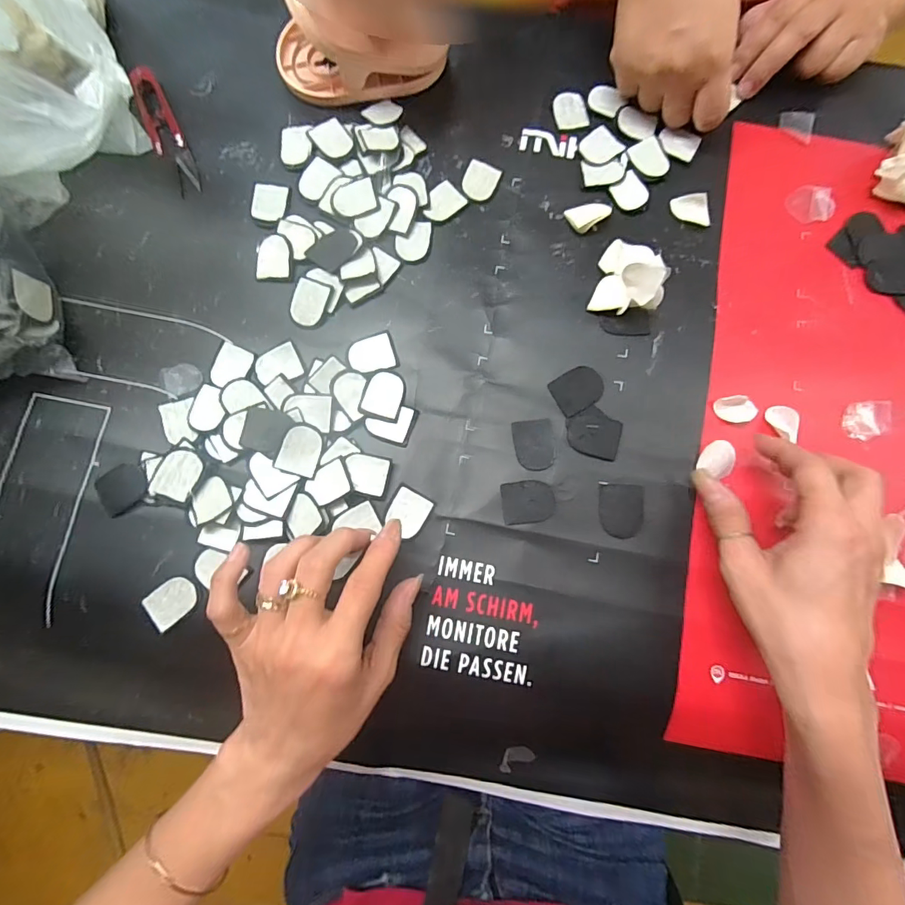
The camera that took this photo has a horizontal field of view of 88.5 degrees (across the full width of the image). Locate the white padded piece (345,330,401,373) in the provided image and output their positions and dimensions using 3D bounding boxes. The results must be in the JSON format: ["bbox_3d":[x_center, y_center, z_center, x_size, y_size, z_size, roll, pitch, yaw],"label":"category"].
[{"bbox_3d":[-0.055,-0.068,0.316,0.032,0.004,0.027,-16,81,-4],"label":"white padded piece"}]

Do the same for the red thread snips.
[{"bbox_3d":[-0.211,-0.237,0.338,0.023,0.011,0.101,-22,82,-5],"label":"red thread snips"}]

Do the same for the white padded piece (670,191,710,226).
[{"bbox_3d":[0.177,-0.181,0.343,0.027,0.010,0.021,2,80,-1],"label":"white padded piece"}]

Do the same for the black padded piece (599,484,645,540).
[{"bbox_3d":[0.112,0.038,0.304,0.028,0.004,0.035,3,80,-1],"label":"black padded piece"}]

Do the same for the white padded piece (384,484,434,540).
[{"bbox_3d":[-0.029,0.039,0.301,0.026,0.004,0.030,30,81,3],"label":"white padded piece"}]

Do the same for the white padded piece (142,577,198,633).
[{"bbox_3d":[-0.175,0.093,0.290,0.030,0.005,0.023,-43,84,-8],"label":"white padded piece"}]

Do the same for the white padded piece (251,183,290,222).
[{"bbox_3d":[-0.131,-0.179,0.330,0.024,0.004,0.030,6,80,-1],"label":"white padded piece"}]

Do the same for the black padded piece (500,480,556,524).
[{"bbox_3d":[0.050,0.032,0.304,0.034,0.004,0.027,-5,81,-3],"label":"black padded piece"}]

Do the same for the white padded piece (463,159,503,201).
[{"bbox_3d":[0.020,-0.198,0.341,0.024,0.004,0.030,20,80,2],"label":"white padded piece"}]

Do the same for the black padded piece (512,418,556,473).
[{"bbox_3d":[0.055,-0.005,0.312,0.026,0.004,0.034,-5,81,-3],"label":"black padded piece"}]

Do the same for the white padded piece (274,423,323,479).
[{"bbox_3d":[-0.097,-0.002,0.298,0.025,0.004,0.033,18,84,-23],"label":"white padded piece"}]

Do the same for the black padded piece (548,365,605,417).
[{"bbox_3d":[0.086,-0.043,0.316,0.034,0.004,0.028,-28,82,-6],"label":"black padded piece"}]

